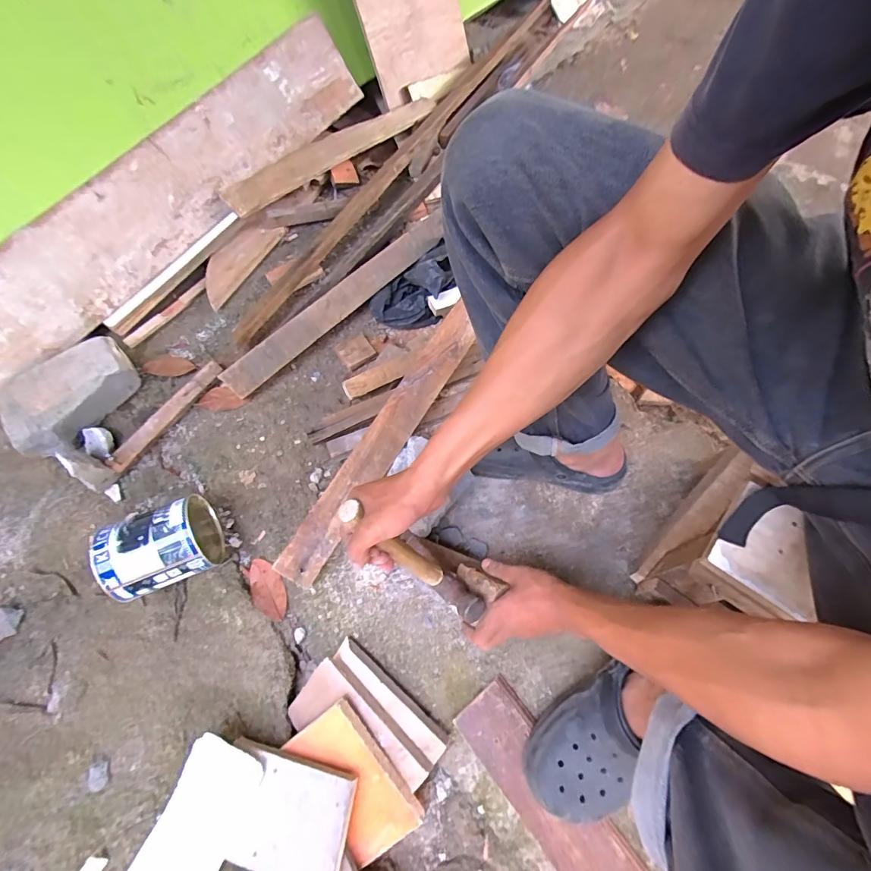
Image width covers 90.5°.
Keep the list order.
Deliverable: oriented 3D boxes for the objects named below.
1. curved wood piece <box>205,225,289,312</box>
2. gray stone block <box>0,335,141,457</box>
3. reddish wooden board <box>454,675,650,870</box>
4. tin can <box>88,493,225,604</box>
[{"bbox_3d":[-0.411,-0.362,0.891,0.089,0.031,0.231,19,68,10],"label":"curved wood piece"},{"bbox_3d":[-0.618,-0.065,0.740,0.203,0.079,0.136,-36,70,-16],"label":"gray stone block"},{"bbox_3d":[0.161,0.467,0.512,0.085,0.020,0.343,-37,70,-14],"label":"reddish wooden board"},{"bbox_3d":[-0.396,0.160,0.620,0.129,0.103,0.109,-22,67,-8],"label":"tin can"}]

